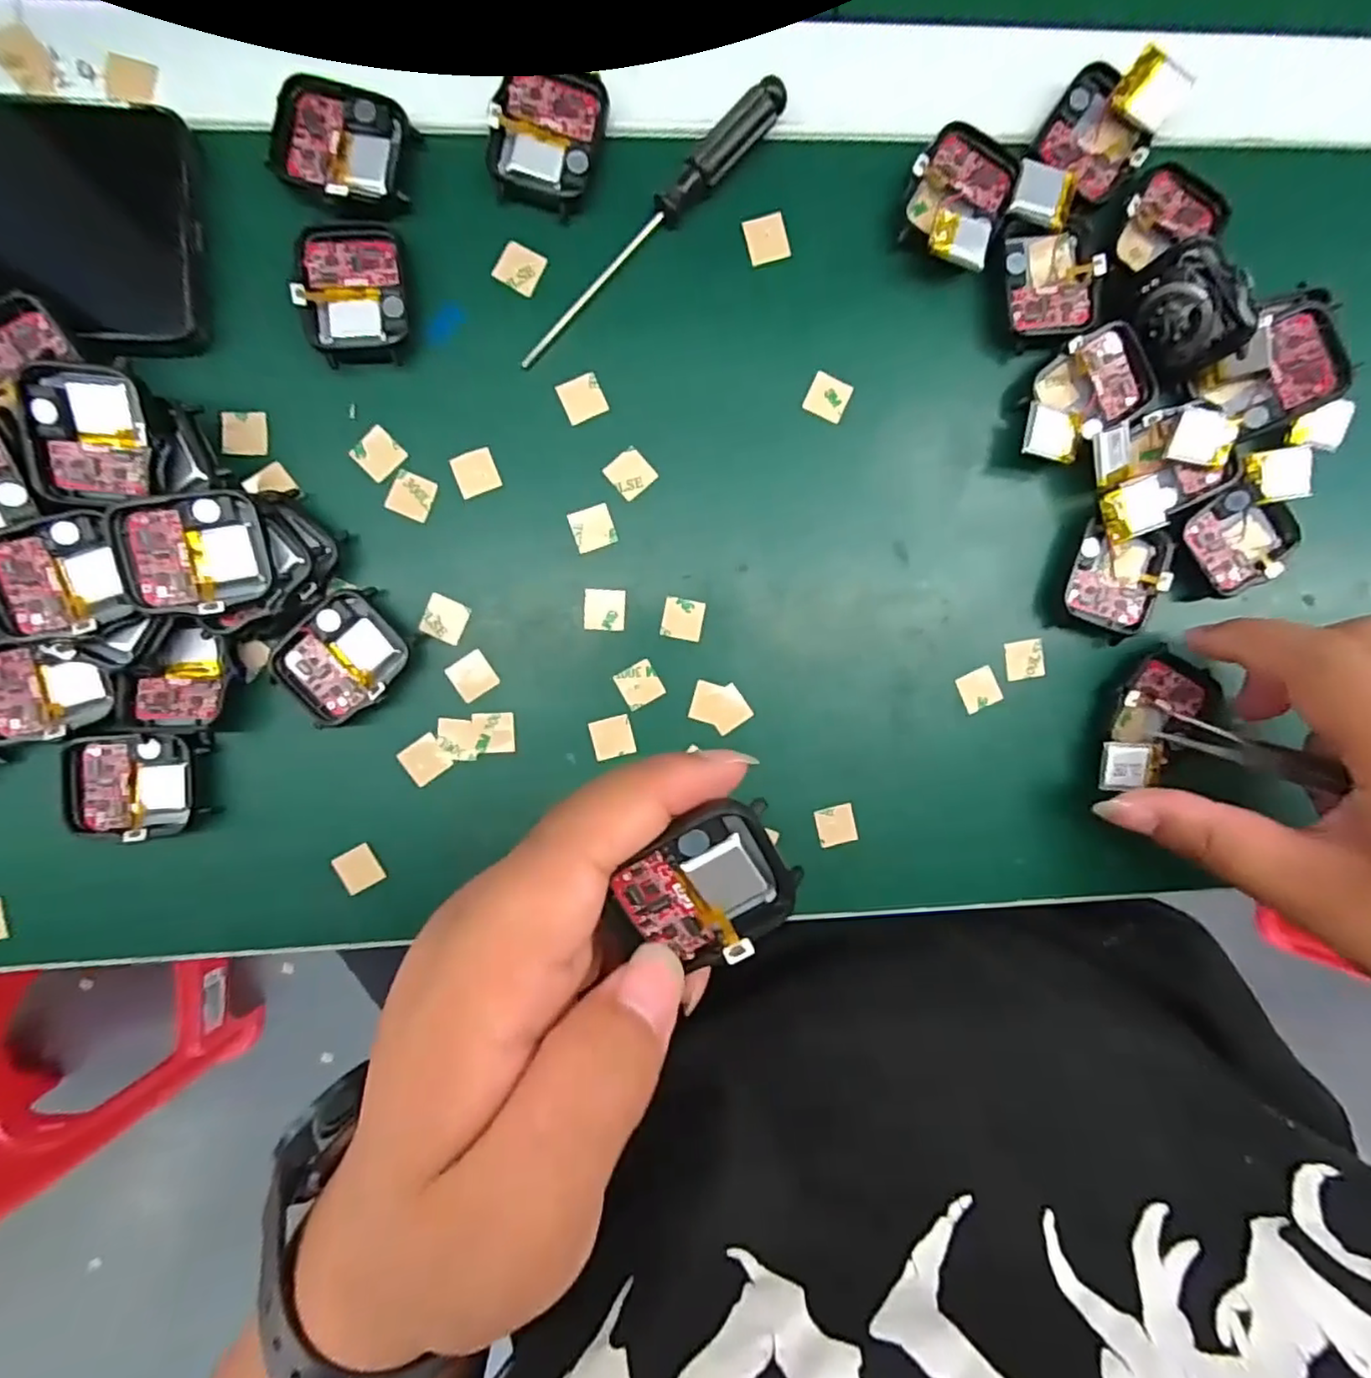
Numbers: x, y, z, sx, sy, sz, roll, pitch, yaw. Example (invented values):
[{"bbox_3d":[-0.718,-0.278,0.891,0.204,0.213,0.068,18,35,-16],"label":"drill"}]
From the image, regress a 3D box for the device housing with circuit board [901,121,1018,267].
[{"bbox_3d":[0.100,-0.180,0.239,0.036,0.015,0.050,24,92,-5],"label":"device housing with circuit board"}]

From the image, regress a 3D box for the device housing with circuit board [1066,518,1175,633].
[{"bbox_3d":[0.168,-0.044,0.255,0.035,0.010,0.039,21,93,-5],"label":"device housing with circuit board"}]

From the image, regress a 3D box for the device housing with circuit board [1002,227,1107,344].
[{"bbox_3d":[0.137,-0.153,0.246,0.037,0.007,0.039,-11,95,-3],"label":"device housing with circuit board"}]

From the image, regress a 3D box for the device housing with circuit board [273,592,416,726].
[{"bbox_3d":[-0.124,-0.011,0.239,0.045,0.012,0.037,-44,96,0],"label":"device housing with circuit board"}]

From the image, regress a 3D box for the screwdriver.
[{"bbox_3d":[-0.013,-0.168,0.237,0.130,0.011,0.013,-45,96,0],"label":"screwdriver"}]

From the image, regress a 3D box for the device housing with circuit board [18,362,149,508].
[{"bbox_3d":[-0.190,-0.080,0.209,0.035,0.009,0.041,2,106,-6],"label":"device housing with circuit board"}]

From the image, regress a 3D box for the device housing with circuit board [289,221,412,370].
[{"bbox_3d":[-0.117,-0.140,0.232,0.035,0.009,0.046,-5,95,-4],"label":"device housing with circuit board"}]

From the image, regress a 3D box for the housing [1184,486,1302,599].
[{"bbox_3d":[0.220,-0.059,0.256,0.041,0.007,0.037,-24,96,-2],"label":"housing"}]

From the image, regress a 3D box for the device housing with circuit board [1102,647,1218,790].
[{"bbox_3d":[0.184,0.015,0.258,0.037,0.015,0.059,34,92,-6],"label":"device housing with circuit board"}]

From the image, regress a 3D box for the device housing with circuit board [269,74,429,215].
[{"bbox_3d":[-0.119,-0.188,0.227,0.046,0.007,0.039,16,93,-5],"label":"device housing with circuit board"}]

